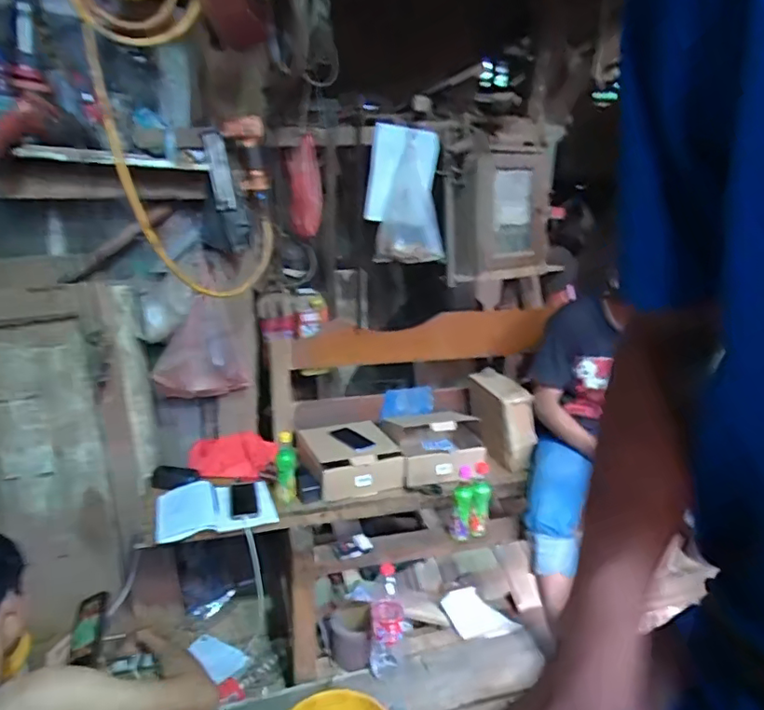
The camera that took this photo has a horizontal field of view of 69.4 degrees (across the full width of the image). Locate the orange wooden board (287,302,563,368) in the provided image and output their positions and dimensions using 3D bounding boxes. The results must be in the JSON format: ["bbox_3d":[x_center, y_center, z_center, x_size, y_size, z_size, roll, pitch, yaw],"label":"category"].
[{"bbox_3d":[0.183,-0.060,1.971,1.003,0.191,0.044,-6,13,-16],"label":"orange wooden board"}]

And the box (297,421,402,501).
[{"bbox_3d":[-0.105,0.311,1.713,0.272,0.123,0.277,-3,17,-23],"label":"box"}]

